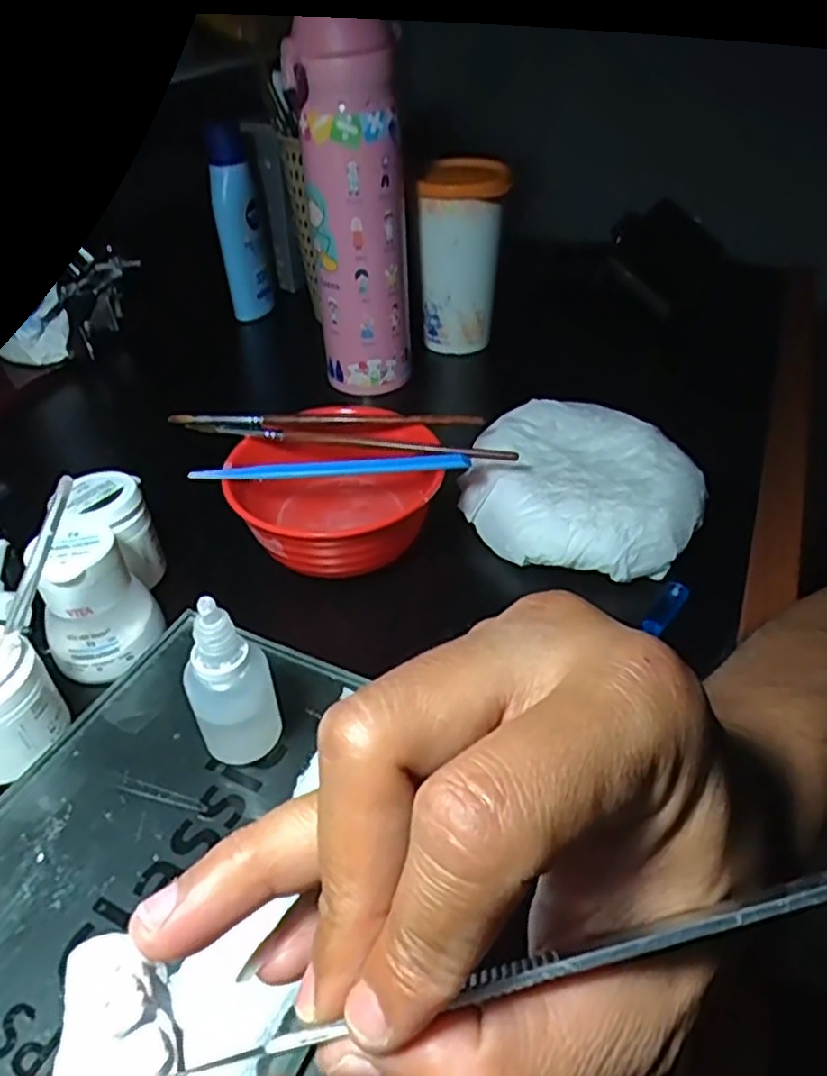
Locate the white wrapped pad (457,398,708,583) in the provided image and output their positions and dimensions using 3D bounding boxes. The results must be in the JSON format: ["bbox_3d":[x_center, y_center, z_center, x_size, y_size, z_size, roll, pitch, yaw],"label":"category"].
[{"bbox_3d":[0.091,-0.030,0.386,0.120,0.036,0.102,16,42,19],"label":"white wrapped pad"}]

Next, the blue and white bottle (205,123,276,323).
[{"bbox_3d":[-0.144,-0.260,0.592,0.037,0.144,0.036,-5,40,-6],"label":"blue and white bottle"}]

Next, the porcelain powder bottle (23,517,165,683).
[{"bbox_3d":[-0.143,0.026,0.318,0.041,0.055,0.044,11,41,14],"label":"porcelain powder bottle"}]

